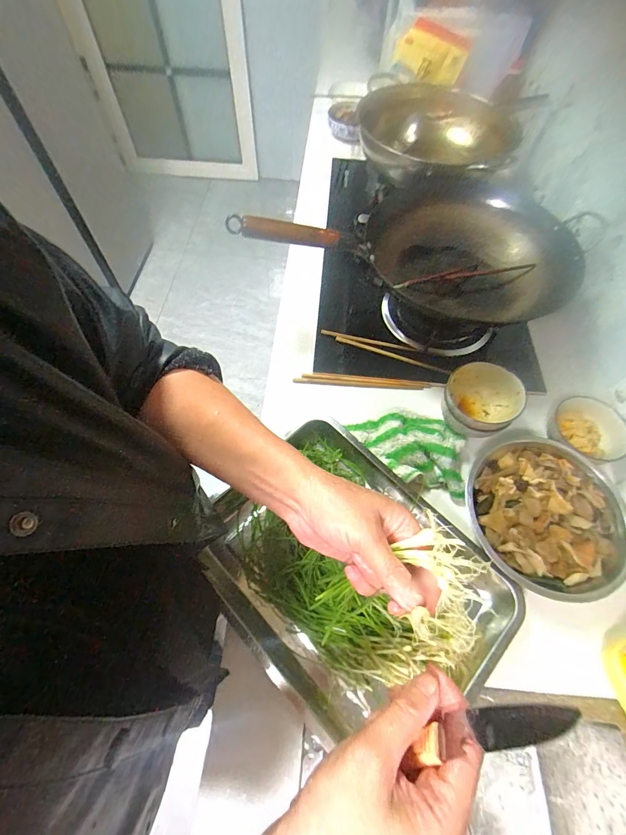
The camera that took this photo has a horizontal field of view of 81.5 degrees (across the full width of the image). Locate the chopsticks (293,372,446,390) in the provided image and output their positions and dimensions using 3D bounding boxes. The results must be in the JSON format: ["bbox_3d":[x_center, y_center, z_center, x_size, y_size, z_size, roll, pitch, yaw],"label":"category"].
[{"bbox_3d":[0.103,-0.065,0.672,0.268,0.012,0.023,4,60,0],"label":"chopsticks"}]

